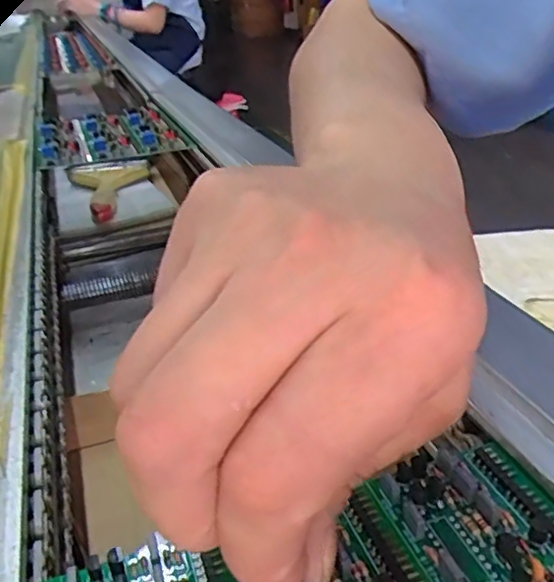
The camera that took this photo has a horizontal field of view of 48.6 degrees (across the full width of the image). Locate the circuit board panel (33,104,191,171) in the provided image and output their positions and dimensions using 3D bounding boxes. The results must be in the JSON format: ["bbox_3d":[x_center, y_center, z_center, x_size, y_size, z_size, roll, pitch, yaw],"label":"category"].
[{"bbox_3d":[-0.155,-0.141,0.555,0.119,0.016,0.142,-16,31,-17],"label":"circuit board panel"}]

